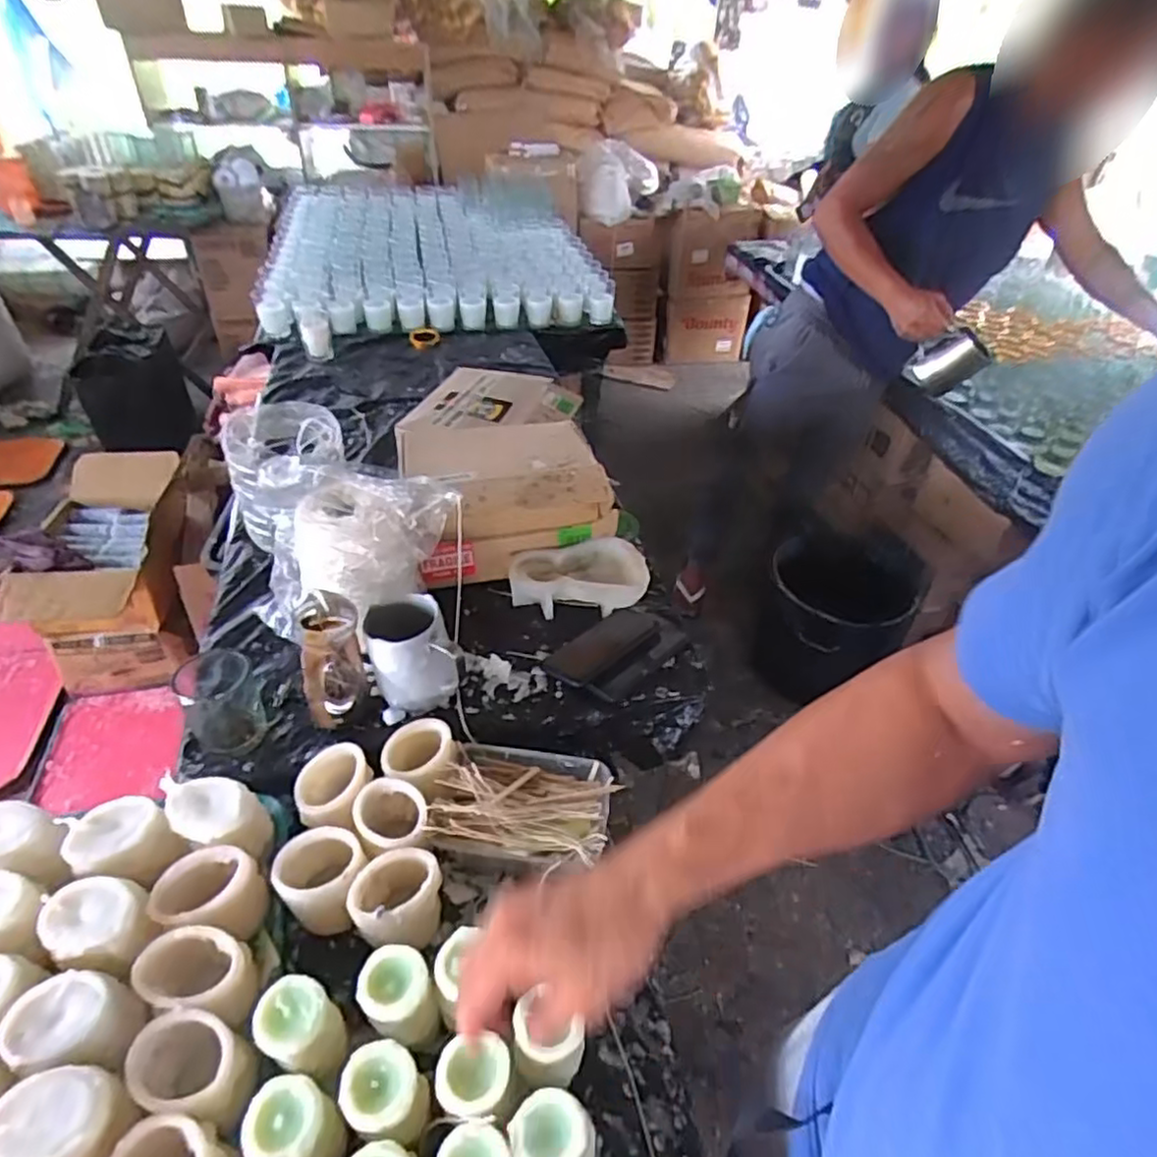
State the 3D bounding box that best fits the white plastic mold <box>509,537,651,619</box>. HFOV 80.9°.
[{"bbox_3d":[-0.001,-0.001,0.921,0.181,0.045,0.101,-5,41,-11],"label":"white plastic mold"}]

